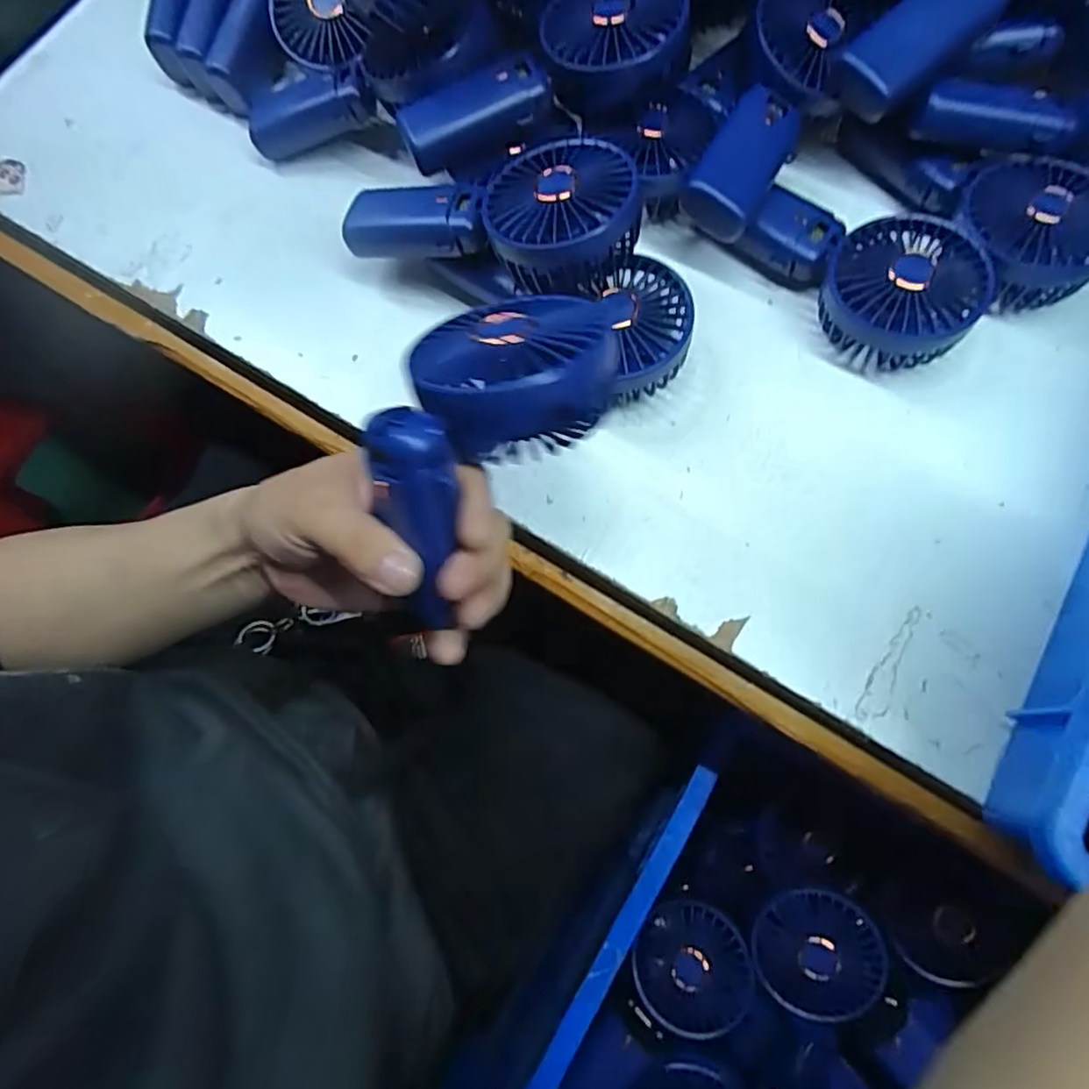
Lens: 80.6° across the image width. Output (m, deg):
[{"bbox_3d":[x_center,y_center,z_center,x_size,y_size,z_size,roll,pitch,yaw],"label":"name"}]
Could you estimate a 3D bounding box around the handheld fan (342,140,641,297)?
[{"bbox_3d":[-0.032,-0.189,0.380,0.183,0.045,0.092,10,73,22],"label":"handheld fan"}]

